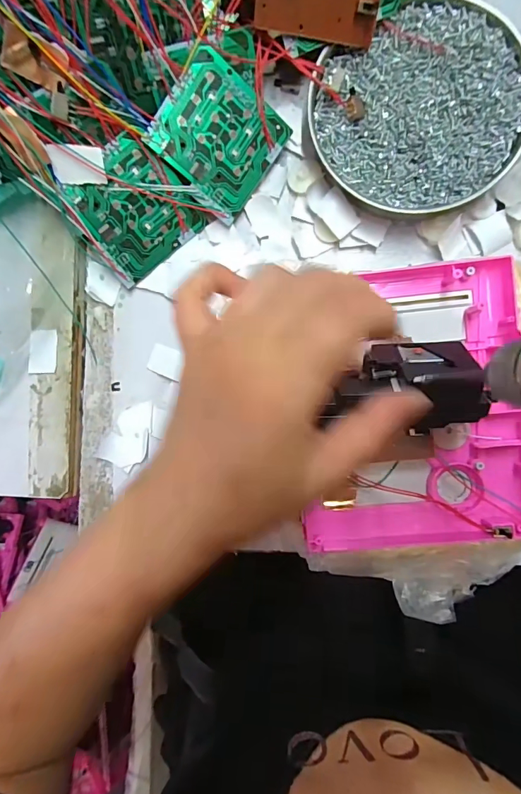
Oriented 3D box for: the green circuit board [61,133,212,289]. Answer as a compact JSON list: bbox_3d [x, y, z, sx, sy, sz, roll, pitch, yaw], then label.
[{"bbox_3d":[-0.082,-0.123,0.269,0.075,0.007,0.069,-40,119,1],"label":"green circuit board"}]

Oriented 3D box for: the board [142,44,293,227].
[{"bbox_3d":[-0.027,-0.167,0.261,0.072,0.004,0.074,32,100,-23],"label":"board"}]

